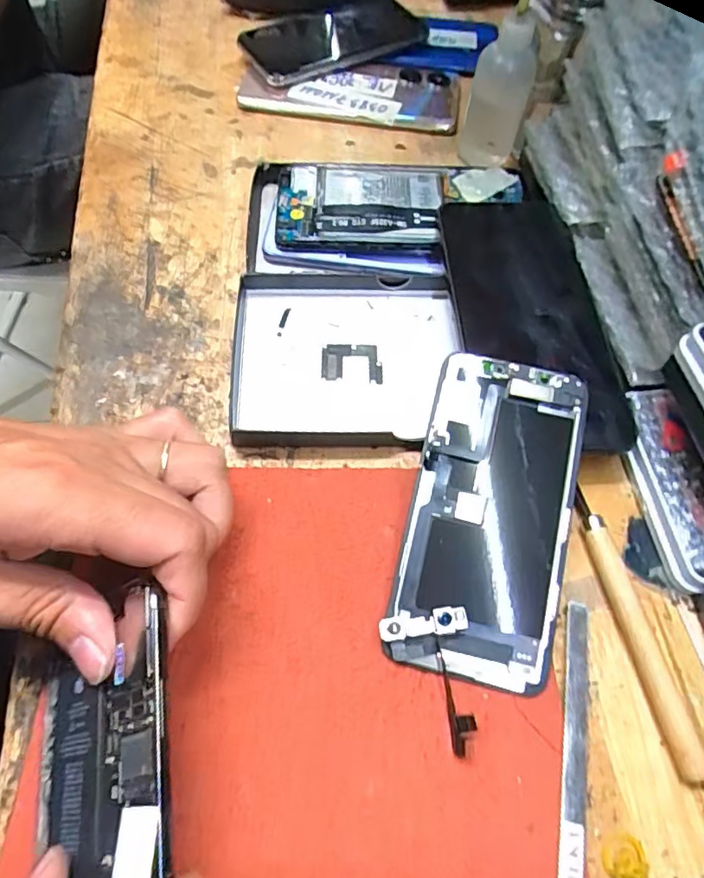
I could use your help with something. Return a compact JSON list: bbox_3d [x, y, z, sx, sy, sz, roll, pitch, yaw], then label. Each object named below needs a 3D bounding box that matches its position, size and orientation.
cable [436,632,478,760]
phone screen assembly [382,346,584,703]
[{"bbox_3d":[0.041,0.099,0.219,0.009,0.010,0.042,-5,61,-4],"label":"cable"},{"bbox_3d":[0.060,0.031,0.243,0.066,0.008,0.137,14,75,5],"label":"phone screen assembly"}]

